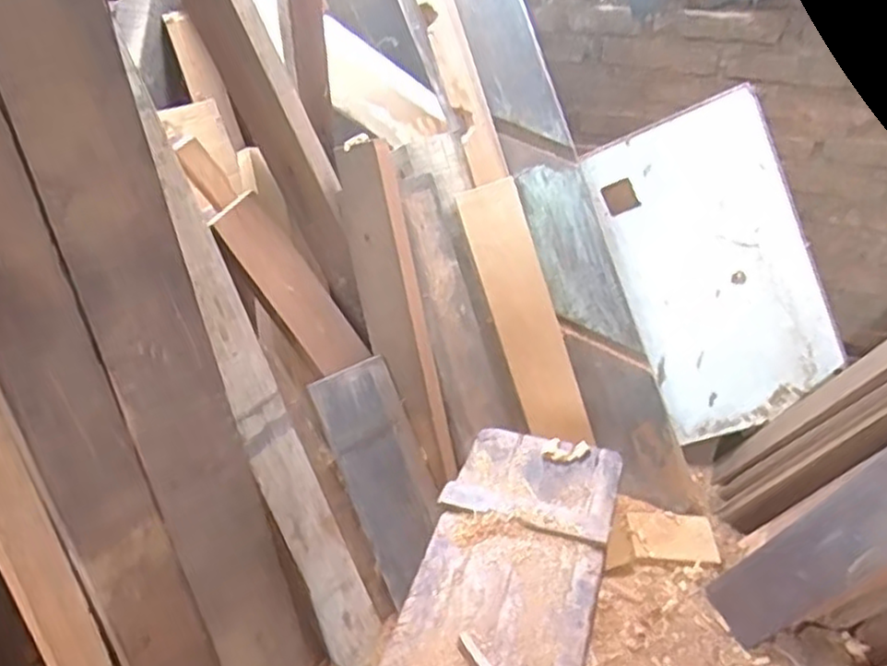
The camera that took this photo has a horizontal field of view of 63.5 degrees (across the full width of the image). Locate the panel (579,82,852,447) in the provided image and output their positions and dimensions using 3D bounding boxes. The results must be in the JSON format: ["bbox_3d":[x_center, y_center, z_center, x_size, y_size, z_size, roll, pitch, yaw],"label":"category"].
[{"bbox_3d":[0.539,-0.106,1.424,0.345,0.646,0.020,-20,14,24],"label":"panel"}]

